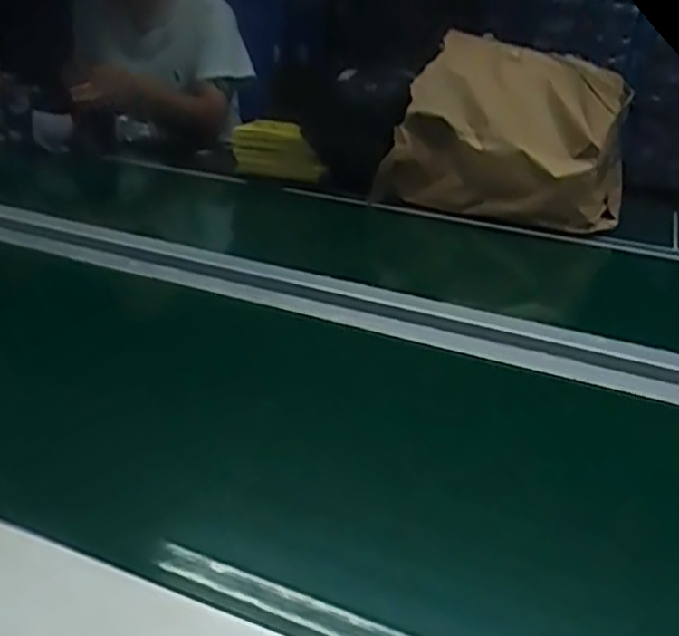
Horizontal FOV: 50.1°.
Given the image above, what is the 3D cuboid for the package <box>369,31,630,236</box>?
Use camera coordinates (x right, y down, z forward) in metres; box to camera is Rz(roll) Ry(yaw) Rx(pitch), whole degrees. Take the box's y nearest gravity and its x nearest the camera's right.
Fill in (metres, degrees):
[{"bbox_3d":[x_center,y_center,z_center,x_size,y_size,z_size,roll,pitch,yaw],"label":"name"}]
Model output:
[{"bbox_3d":[0.294,-0.313,1.277,0.400,0.289,0.227,13,24,18],"label":"package"}]

